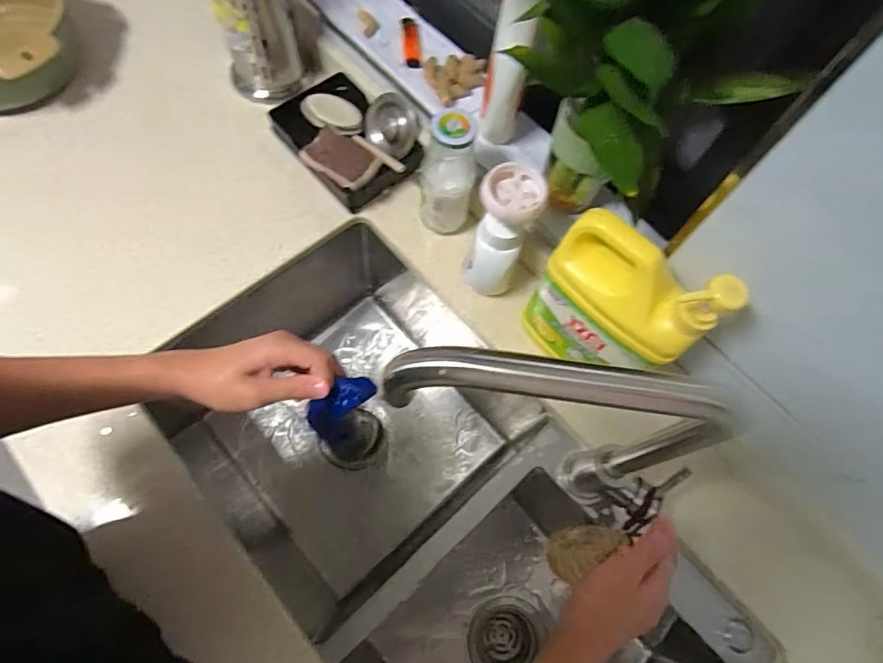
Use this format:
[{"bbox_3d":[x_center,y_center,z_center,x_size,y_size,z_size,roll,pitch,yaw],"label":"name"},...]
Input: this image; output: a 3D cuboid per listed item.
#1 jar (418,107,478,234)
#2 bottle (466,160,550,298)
[{"bbox_3d":[0.005,-0.192,0.590,0.062,0.161,0.058,1,68,-3],"label":"jar"},{"bbox_3d":[0.067,-0.111,0.564,0.069,0.159,0.070,1,68,-3],"label":"bottle"}]

